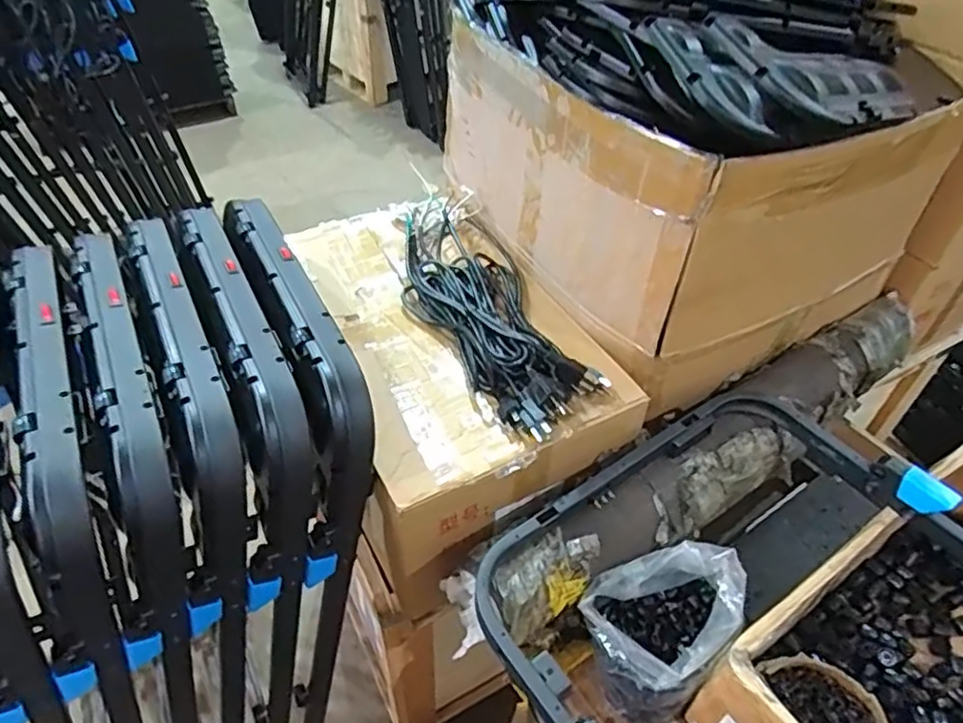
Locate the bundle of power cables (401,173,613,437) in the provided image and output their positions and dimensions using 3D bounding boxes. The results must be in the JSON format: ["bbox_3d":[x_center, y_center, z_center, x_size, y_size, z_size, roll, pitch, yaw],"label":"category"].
[{"bbox_3d":[-0.004,-0.087,0.901,0.176,0.049,0.488,-14,46,-16],"label":"bundle of power cables"}]

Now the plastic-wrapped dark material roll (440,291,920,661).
[{"bbox_3d":[0.338,0.101,0.867,0.861,0.089,0.125,-26,51,-26],"label":"plastic-wrapped dark material roll"}]

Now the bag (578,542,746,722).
[{"bbox_3d":[0.215,0.325,0.772,0.183,0.163,0.131,-13,46,-15],"label":"bag"}]

